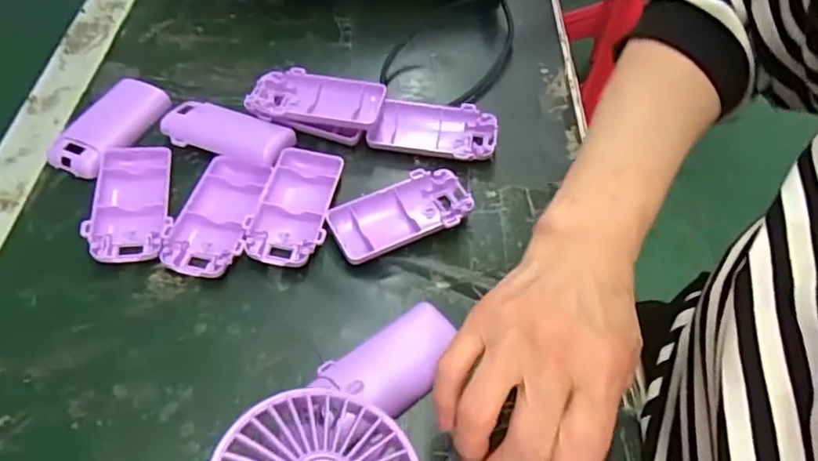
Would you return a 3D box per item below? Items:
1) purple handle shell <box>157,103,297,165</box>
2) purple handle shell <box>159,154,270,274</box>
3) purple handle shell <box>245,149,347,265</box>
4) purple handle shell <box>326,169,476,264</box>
[{"bbox_3d":[-0.132,-0.070,0.424,0.093,0.014,0.040,15,55,8],"label":"purple handle shell"},{"bbox_3d":[-0.124,-0.009,0.384,0.045,0.015,0.094,8,54,4],"label":"purple handle shell"},{"bbox_3d":[-0.076,-0.016,0.392,0.049,0.017,0.094,6,54,2],"label":"purple handle shell"},{"bbox_3d":[-0.005,-0.010,0.392,0.093,0.016,0.049,-19,57,-16],"label":"purple handle shell"}]

